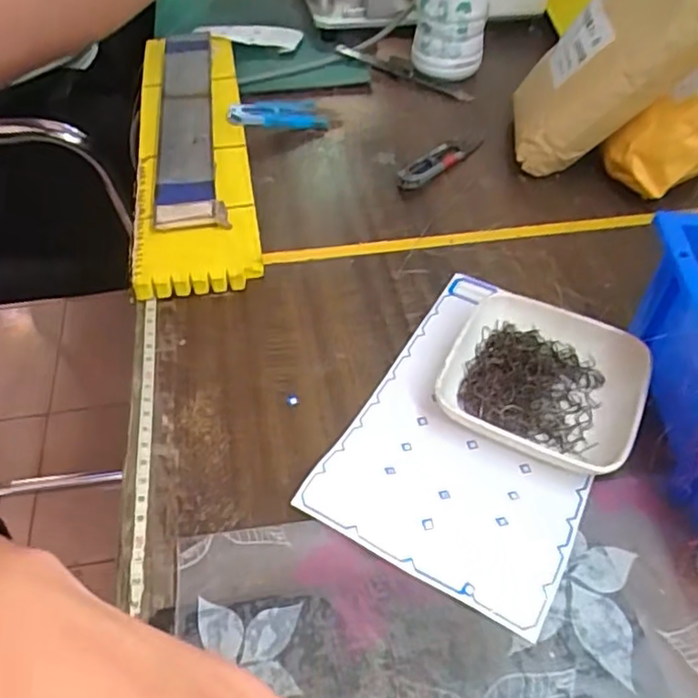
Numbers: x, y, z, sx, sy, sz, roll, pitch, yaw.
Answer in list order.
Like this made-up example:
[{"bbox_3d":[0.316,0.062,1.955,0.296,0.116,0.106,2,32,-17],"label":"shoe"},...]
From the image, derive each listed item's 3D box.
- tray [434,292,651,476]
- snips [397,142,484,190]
[{"bbox_3d":[0.102,0.019,0.335,0.096,0.023,0.101,21,51,17],"label":"tray"},{"bbox_3d":[0.069,-0.148,0.499,0.021,0.010,0.091,35,56,27],"label":"snips"}]

